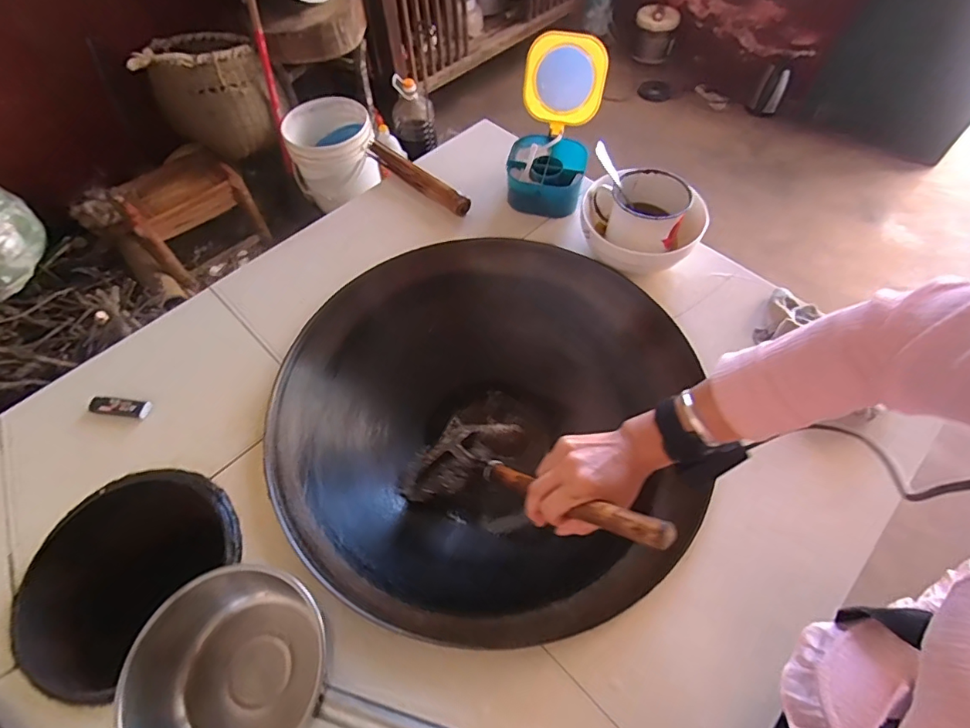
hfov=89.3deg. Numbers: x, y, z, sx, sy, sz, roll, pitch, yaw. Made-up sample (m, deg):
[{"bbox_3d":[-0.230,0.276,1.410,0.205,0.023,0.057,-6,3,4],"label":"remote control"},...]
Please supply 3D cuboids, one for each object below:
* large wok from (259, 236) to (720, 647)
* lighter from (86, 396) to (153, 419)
[{"bbox_3d":[0.007,0.083,0.708,0.547,0.167,0.553,-1,59,1],"label":"large wok"},{"bbox_3d":[-0.486,0.056,0.647,0.087,0.011,0.027,5,59,4],"label":"lighter"}]

